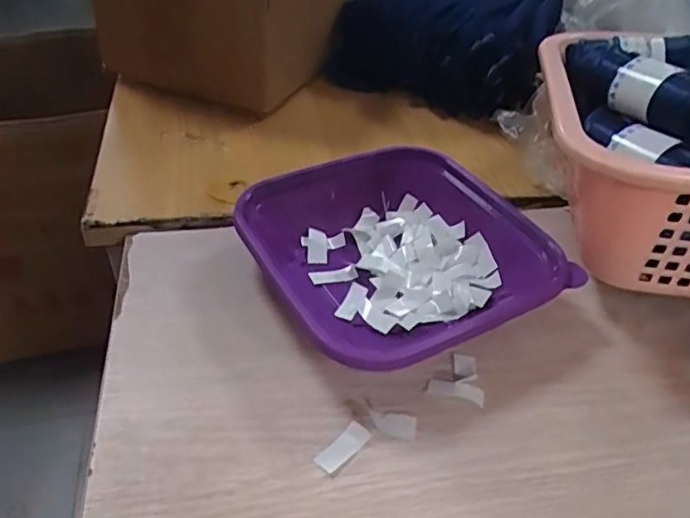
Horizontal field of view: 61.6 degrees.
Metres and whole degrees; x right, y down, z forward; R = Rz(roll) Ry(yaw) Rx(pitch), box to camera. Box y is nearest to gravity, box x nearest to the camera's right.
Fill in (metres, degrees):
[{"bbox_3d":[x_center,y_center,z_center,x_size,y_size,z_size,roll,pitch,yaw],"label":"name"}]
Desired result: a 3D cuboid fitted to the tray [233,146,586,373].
[{"bbox_3d":[0.043,-0.006,0.408,0.189,0.048,0.182,-19,46,-25],"label":"tray"}]

